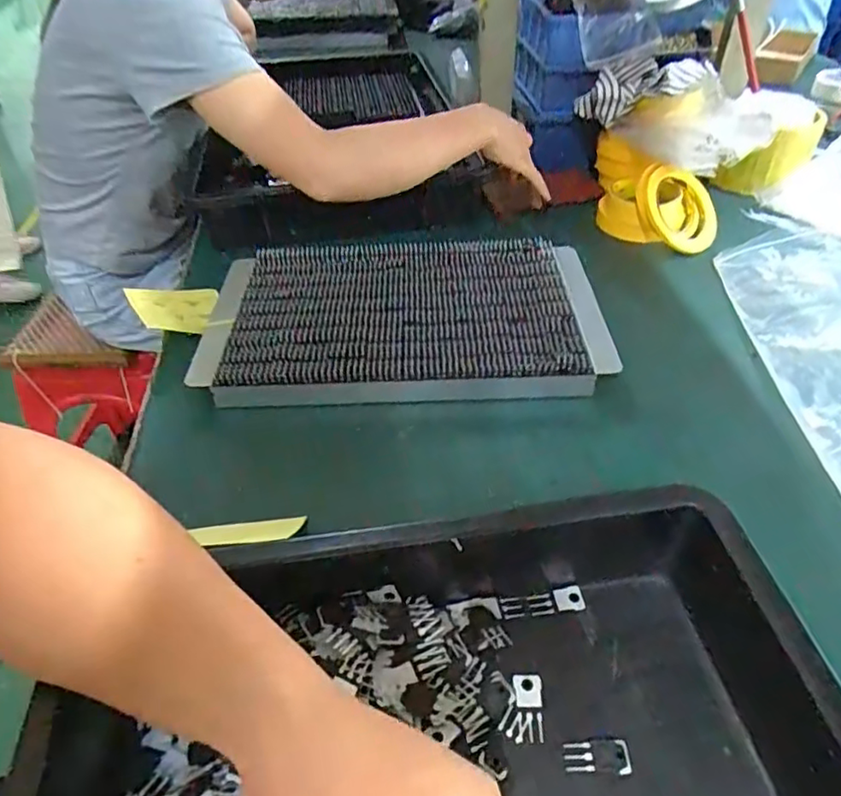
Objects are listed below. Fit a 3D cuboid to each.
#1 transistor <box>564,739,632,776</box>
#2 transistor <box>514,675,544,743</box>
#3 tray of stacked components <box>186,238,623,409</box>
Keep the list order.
[{"bbox_3d":[0.094,0.190,0.316,0.033,0.004,0.016,2,44,0],"label":"transistor"},{"bbox_3d":[0.061,0.173,0.333,0.016,0.005,0.033,2,44,1],"label":"transistor"},{"bbox_3d":[-0.018,-0.081,0.590,0.375,0.042,0.232,0,44,-2],"label":"tray of stacked components"}]

